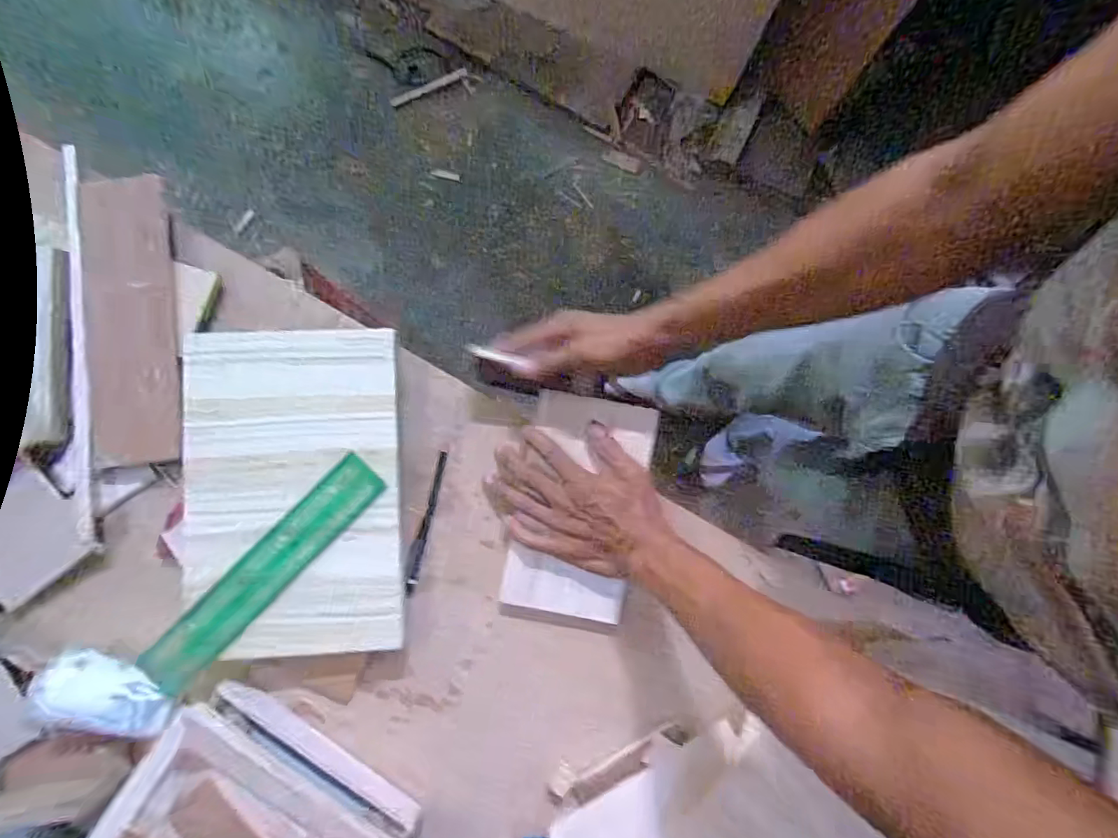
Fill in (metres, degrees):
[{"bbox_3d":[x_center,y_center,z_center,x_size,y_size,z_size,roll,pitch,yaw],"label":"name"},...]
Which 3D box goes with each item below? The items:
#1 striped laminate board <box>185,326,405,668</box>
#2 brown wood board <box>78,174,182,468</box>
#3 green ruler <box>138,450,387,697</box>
[{"bbox_3d":[-0.239,0.063,0.473,0.185,0.006,0.289,-3,86,-3],"label":"striped laminate board"},{"bbox_3d":[-0.413,-0.098,0.505,0.090,0.007,0.277,-10,84,3],"label":"brown wood board"},{"bbox_3d":[-0.262,0.135,0.467,0.045,0.007,0.253,44,85,4],"label":"green ruler"}]

